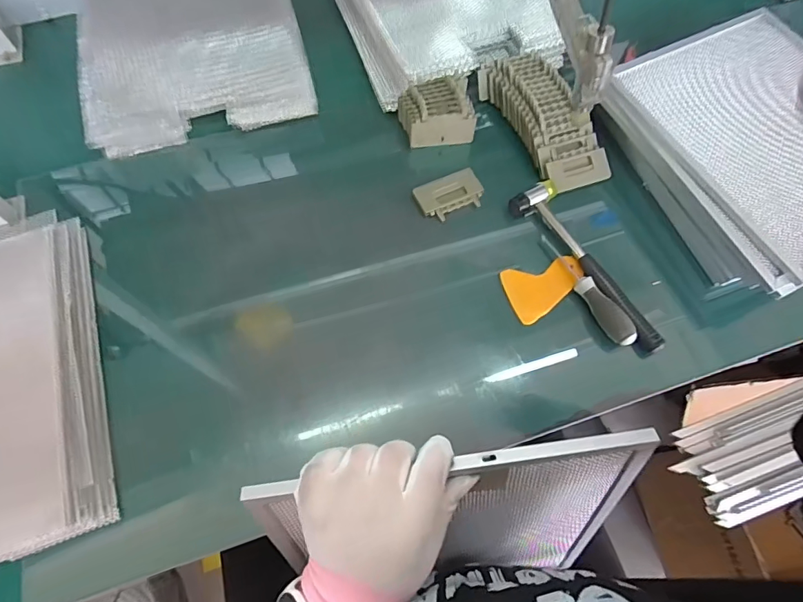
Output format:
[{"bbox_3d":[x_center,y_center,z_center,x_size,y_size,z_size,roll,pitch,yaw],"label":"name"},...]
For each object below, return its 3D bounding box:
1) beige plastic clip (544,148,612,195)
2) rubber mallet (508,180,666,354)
[{"bbox_3d":[0.233,-0.172,0.605,0.088,0.015,0.044,-19,87,-13],"label":"beige plastic clip"},{"bbox_3d":[0.226,-0.045,0.552,0.060,0.024,0.242,-30,71,-13],"label":"rubber mallet"}]

